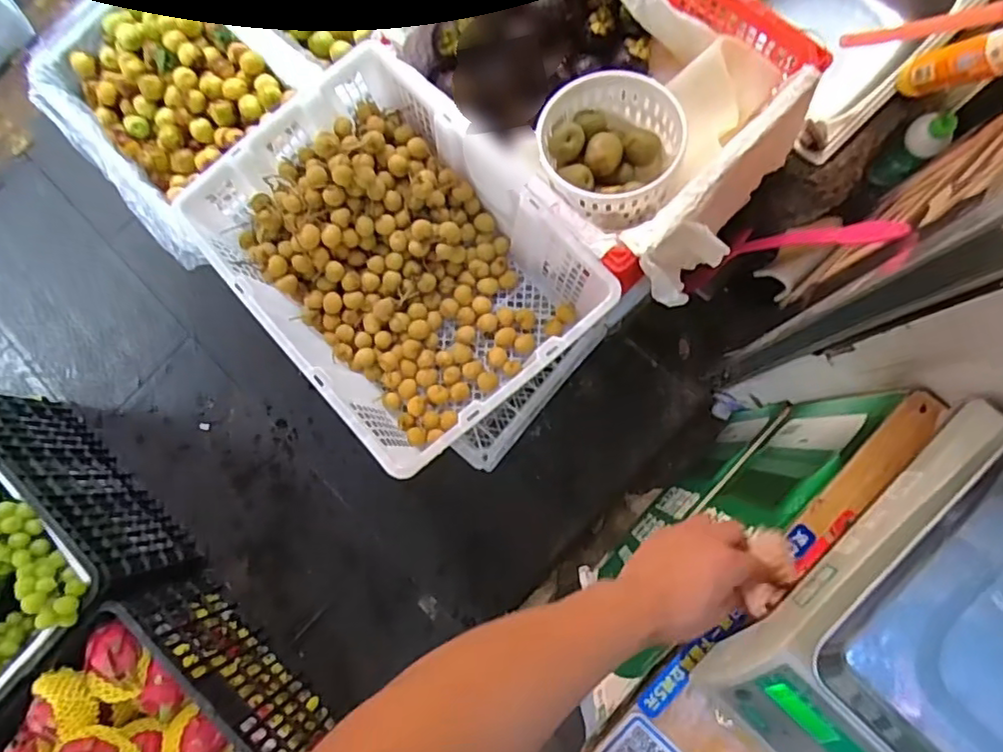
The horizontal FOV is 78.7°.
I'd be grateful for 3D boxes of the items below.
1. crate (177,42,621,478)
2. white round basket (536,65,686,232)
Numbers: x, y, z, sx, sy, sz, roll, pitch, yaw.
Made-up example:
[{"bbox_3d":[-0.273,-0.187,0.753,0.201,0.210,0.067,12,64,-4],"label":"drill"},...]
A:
[{"bbox_3d":[-0.137,-0.156,0.831,0.345,0.173,0.486,-41,81,1],"label":"crate"},{"bbox_3d":[0.132,-0.288,0.780,0.177,0.072,0.187,25,87,9],"label":"white round basket"}]

